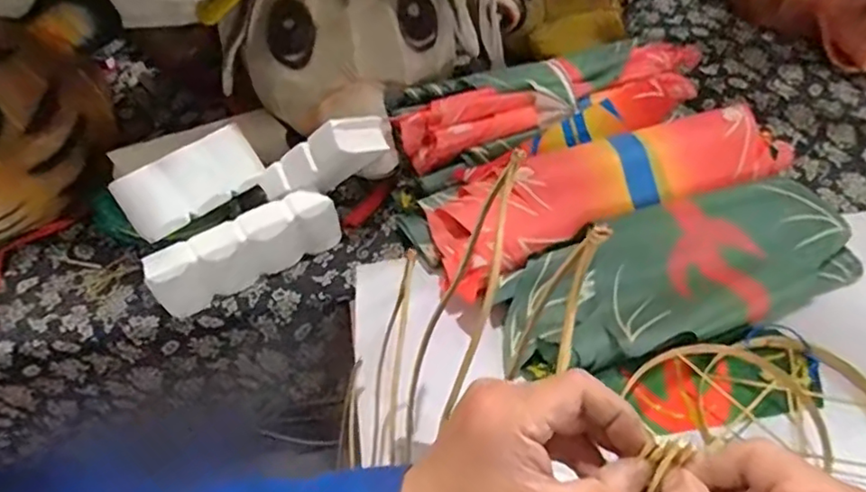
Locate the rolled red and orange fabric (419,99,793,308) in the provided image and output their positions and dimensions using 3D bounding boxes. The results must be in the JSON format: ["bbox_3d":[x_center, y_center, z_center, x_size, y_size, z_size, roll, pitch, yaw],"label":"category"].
[{"bbox_3d":[0.272,-0.092,0.910,0.569,0.085,0.158,-20,53,-13],"label":"rolled red and orange fabric"}]

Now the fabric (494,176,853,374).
[{"bbox_3d":[0.346,0.044,0.847,0.521,0.103,0.178,-17,52,-11],"label":"fabric"}]

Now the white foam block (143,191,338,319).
[{"bbox_3d":[-0.272,0.009,0.897,0.275,0.102,0.059,-26,55,-17],"label":"white foam block"}]

